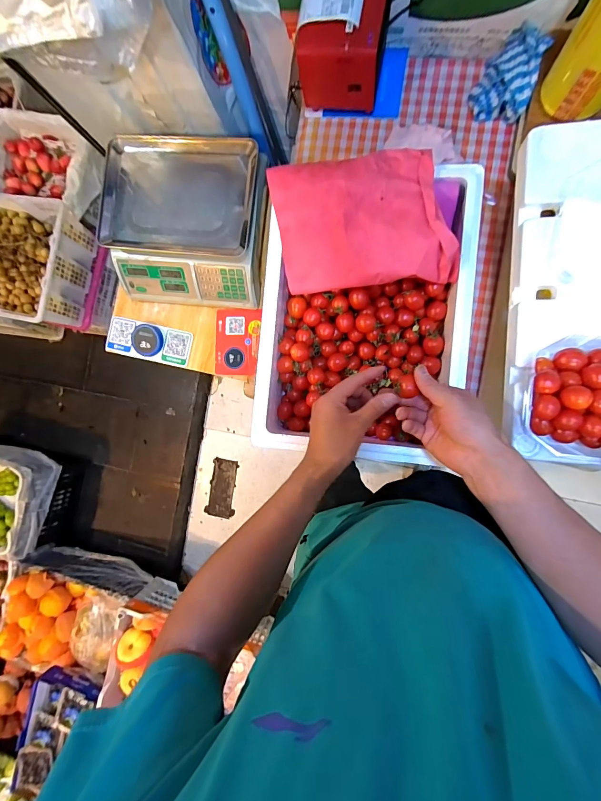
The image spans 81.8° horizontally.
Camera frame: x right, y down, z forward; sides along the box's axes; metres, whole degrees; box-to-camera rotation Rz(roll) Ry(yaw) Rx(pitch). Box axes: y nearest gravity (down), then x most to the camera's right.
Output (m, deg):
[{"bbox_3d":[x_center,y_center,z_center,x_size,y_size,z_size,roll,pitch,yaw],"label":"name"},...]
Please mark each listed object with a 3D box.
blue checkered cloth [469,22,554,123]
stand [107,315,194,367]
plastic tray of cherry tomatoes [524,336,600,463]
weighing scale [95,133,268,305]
[{"bbox_3d":[0.337,-0.530,0.563,0.090,0.045,0.121,20,93,9],"label":"blue checkered cloth"},{"bbox_3d":[-0.384,-0.148,0.871,0.223,0.024,0.088,12,91,10],"label":"stand"},{"bbox_3d":[0.338,-0.001,0.387,0.146,0.065,0.144,-3,89,10],"label":"plastic tray of cherry tomatoes"},{"bbox_3d":[-0.258,-0.401,0.775,0.368,0.119,0.336,8,91,10],"label":"weighing scale"}]

